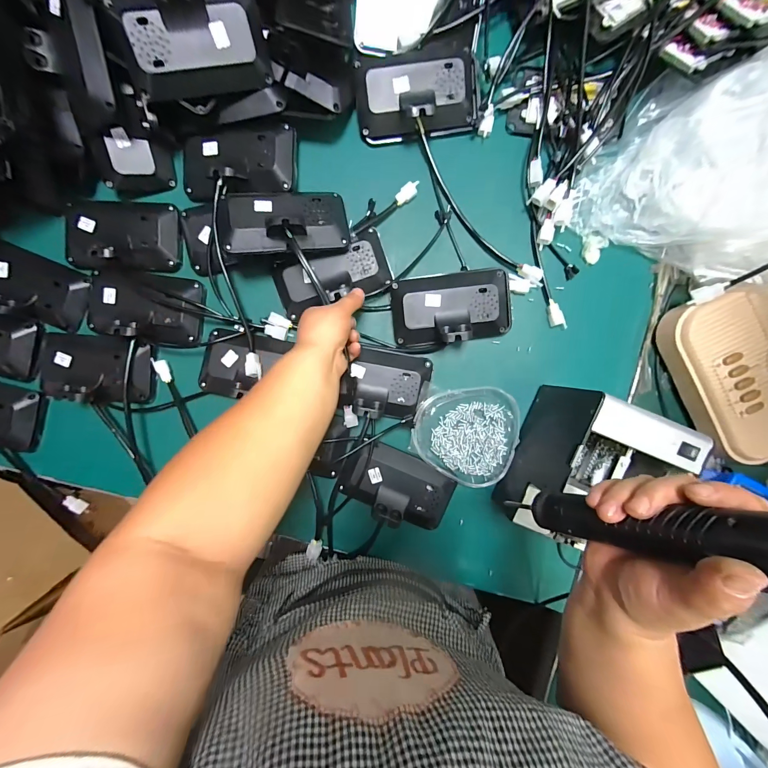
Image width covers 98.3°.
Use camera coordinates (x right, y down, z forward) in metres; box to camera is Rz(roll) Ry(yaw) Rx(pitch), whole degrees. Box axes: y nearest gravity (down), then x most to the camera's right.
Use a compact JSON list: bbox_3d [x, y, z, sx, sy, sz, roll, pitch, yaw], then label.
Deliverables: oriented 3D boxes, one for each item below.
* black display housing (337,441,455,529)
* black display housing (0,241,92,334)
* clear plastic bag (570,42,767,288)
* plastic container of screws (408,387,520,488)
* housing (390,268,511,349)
[{"bbox_3d":[0.018,0.146,0.461,0.157,0.041,0.093,22,93,0],"label":"black display housing"},{"bbox_3d":[-0.501,-0.138,0.466,0.144,0.036,0.088,23,93,0],"label":"black display housing"},{"bbox_3d":[0.462,-0.263,0.395,0.355,0.133,0.279,28,93,0],"label":"clear plastic bag"},{"bbox_3d":[0.116,0.068,0.472,0.145,0.029,0.134,0,93,1],"label":"plastic container of screws"},{"bbox_3d":[0.094,-0.103,0.449,0.168,0.048,0.097,-5,92,2],"label":"housing"}]

